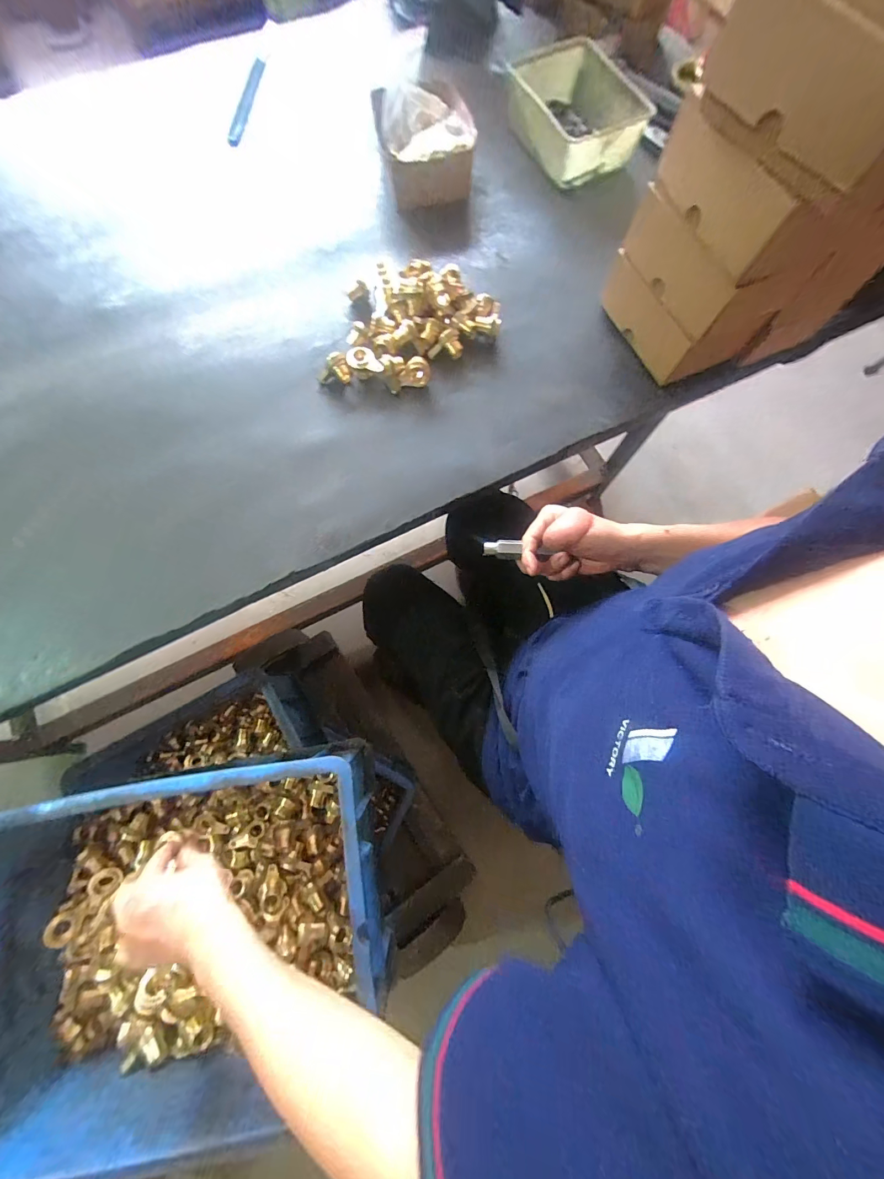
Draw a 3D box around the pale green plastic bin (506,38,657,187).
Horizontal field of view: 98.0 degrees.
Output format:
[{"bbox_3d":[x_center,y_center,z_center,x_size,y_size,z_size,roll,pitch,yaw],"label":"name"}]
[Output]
[{"bbox_3d":[0.204,-0.727,0.591,0.174,0.061,0.200,-36,79,-10],"label":"pale green plastic bin"}]

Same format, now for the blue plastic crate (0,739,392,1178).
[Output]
[{"bbox_3d":[-0.270,0.363,0.415,0.406,0.132,0.315,-12,76,-4],"label":"blue plastic crate"}]

